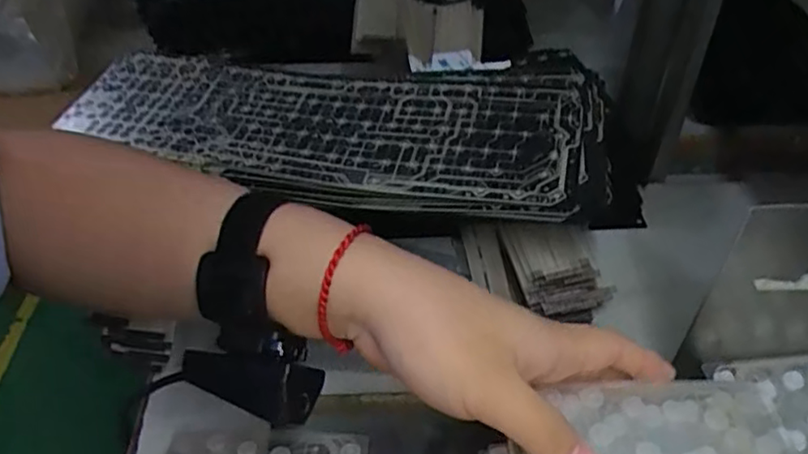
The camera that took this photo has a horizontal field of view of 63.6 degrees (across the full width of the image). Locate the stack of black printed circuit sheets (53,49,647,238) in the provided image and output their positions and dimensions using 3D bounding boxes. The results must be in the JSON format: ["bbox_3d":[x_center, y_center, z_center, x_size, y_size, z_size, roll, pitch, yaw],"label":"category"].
[{"bbox_3d":[-0.052,-0.066,0.458,0.383,0.038,0.164,3,46,2],"label":"stack of black printed circuit sheets"}]

